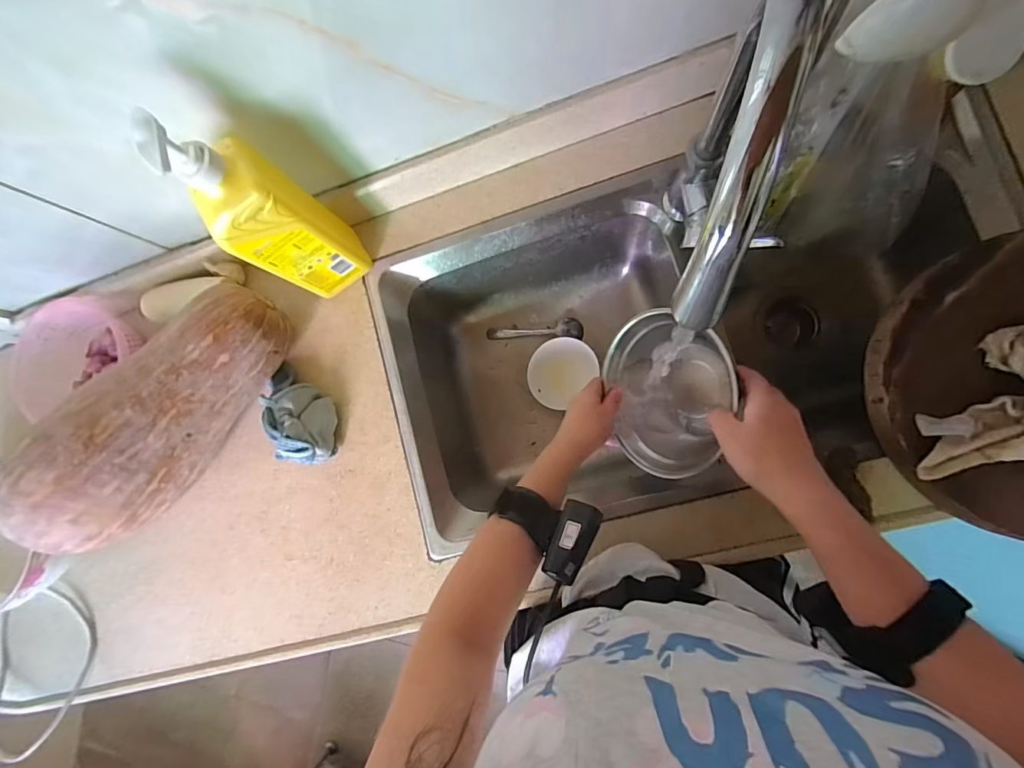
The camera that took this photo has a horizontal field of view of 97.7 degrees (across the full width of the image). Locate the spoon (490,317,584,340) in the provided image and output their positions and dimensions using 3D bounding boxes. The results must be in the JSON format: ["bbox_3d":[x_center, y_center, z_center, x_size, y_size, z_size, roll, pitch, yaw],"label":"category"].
[{"bbox_3d":[0.039,-0.093,0.759,0.162,0.021,0.034,1,87,9],"label":"spoon"}]

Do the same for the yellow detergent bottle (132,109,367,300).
[{"bbox_3d":[-0.250,-0.171,0.464,0.076,0.286,0.075,-27,82,7],"label":"yellow detergent bottle"}]

